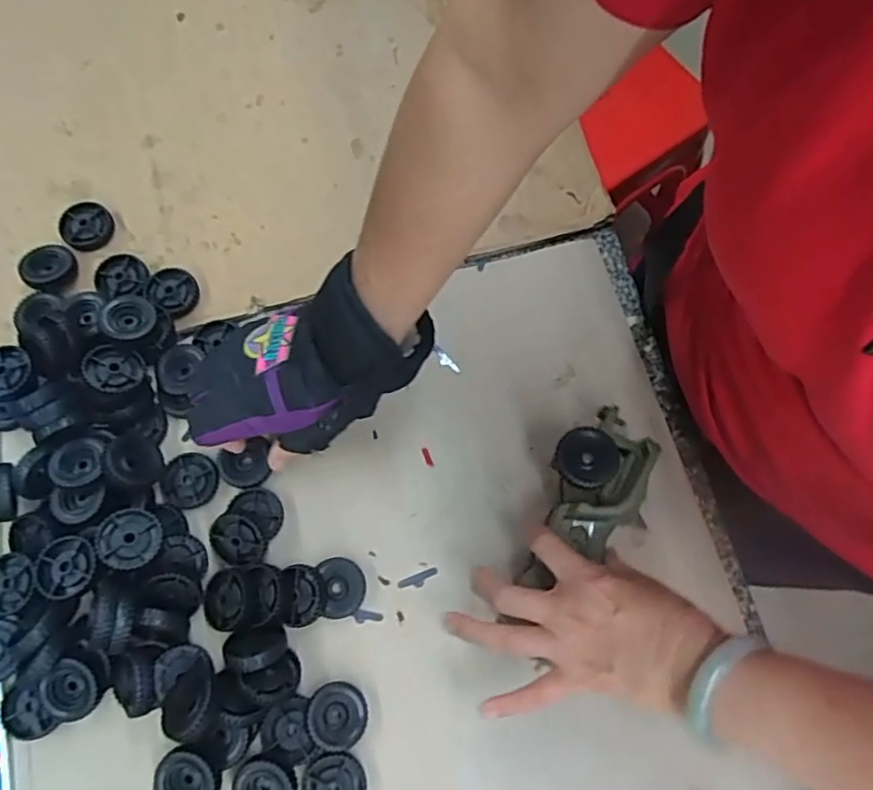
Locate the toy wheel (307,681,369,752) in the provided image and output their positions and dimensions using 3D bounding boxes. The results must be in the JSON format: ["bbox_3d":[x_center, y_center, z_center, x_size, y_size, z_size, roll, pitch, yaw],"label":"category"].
[{"bbox_3d":[-0.071,0.229,0.450,0.043,0.014,0.041,0,73,-1],"label":"toy wheel"}]

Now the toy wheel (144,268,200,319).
[{"bbox_3d":[-0.227,-0.089,0.544,0.040,0.011,0.043,0,73,-1],"label":"toy wheel"}]

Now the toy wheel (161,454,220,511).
[{"bbox_3d":[-0.197,0.068,0.501,0.042,0.009,0.043,-1,73,-2],"label":"toy wheel"}]

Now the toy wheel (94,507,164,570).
[{"bbox_3d":[-0.224,0.107,0.460,0.042,0.017,0.042,7,63,-14],"label":"toy wheel"}]

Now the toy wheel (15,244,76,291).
[{"bbox_3d":[-0.334,-0.111,0.540,0.043,0.011,0.040,0,73,-1],"label":"toy wheel"}]

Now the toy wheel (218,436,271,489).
[{"bbox_3d":[-0.157,0.057,0.513,0.040,0.009,0.037,0,74,0],"label":"toy wheel"}]

